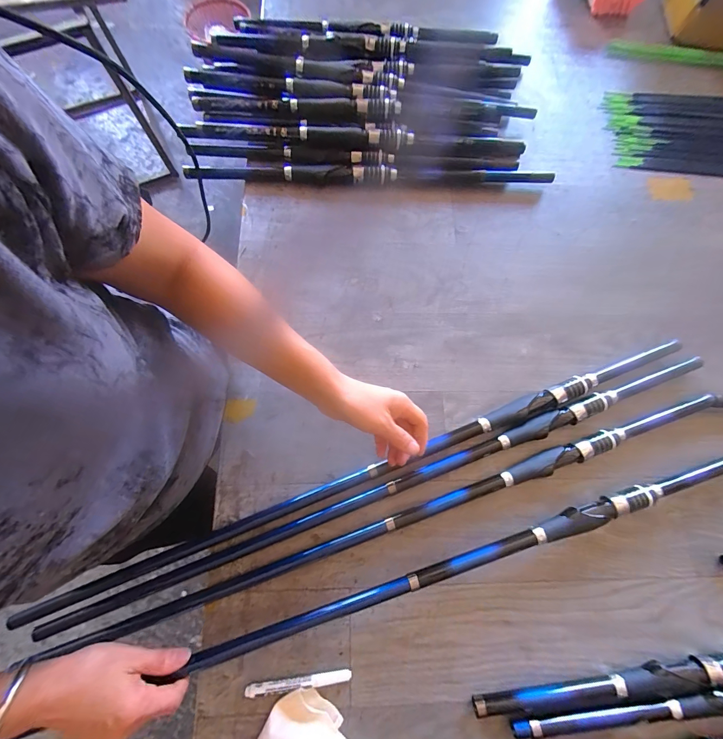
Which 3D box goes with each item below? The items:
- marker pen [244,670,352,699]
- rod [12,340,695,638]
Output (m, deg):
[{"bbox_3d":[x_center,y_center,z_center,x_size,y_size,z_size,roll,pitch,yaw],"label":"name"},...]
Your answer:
[{"bbox_3d":[-0.074,0.371,0.397,0.121,0.013,0.013,-4,75,-3],"label":"marker pen"},{"bbox_3d":[0.032,0.132,0.459,0.919,0.020,0.028,-20,76,-7],"label":"rod"}]

